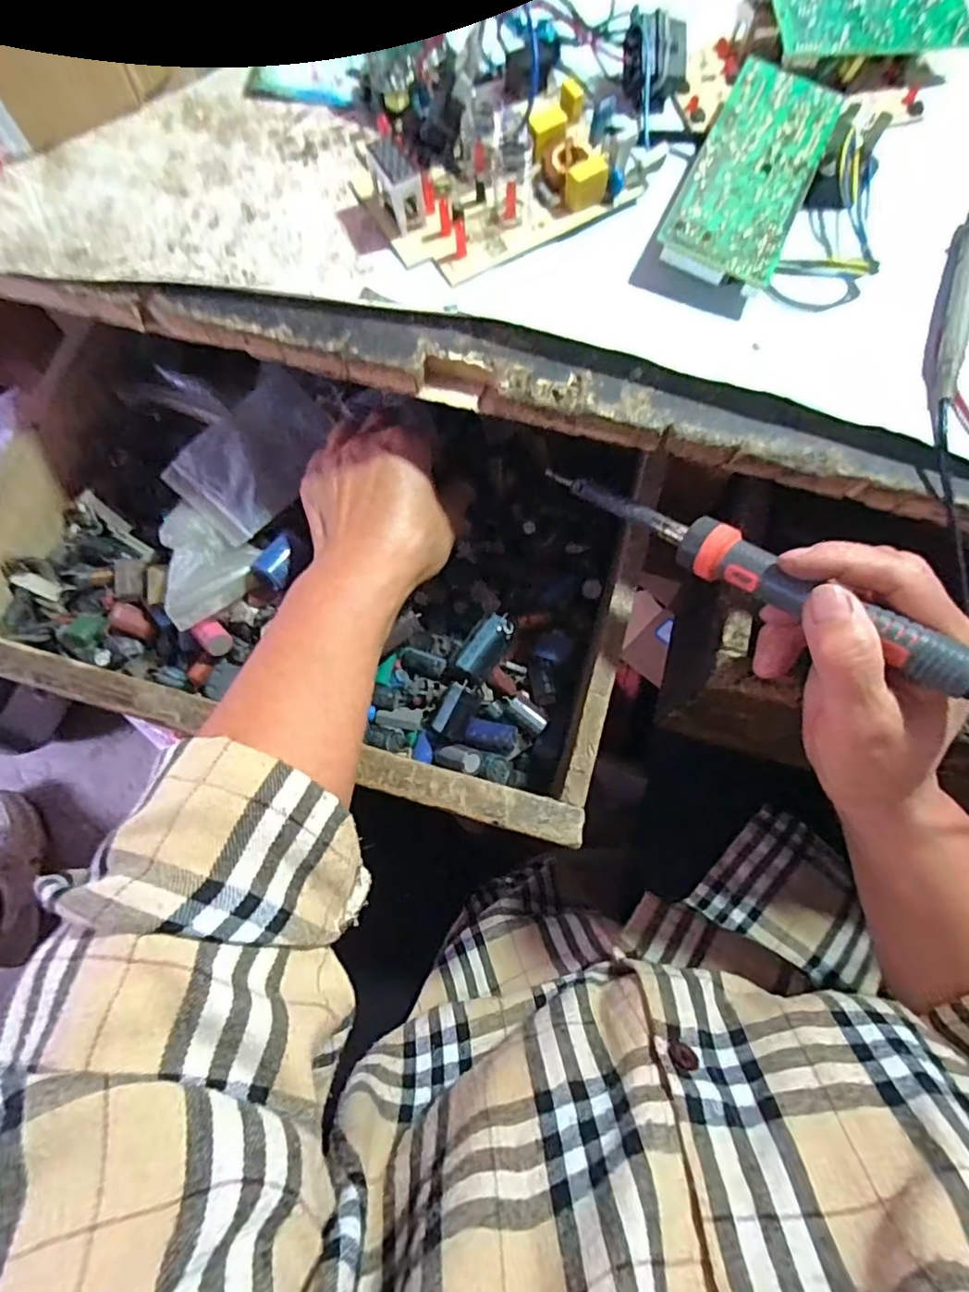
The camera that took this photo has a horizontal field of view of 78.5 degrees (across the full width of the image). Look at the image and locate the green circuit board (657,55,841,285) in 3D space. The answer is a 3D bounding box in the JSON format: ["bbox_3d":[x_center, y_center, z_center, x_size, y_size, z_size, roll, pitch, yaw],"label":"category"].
[{"bbox_3d":[0.129,-0.229,0.287,0.055,0.016,0.134,24,78,6],"label":"green circuit board"}]

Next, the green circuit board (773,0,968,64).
[{"bbox_3d":[0.202,-0.334,0.316,0.106,0.024,0.049,-8,77,-1],"label":"green circuit board"}]

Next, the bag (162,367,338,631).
[{"bbox_3d":[-0.141,-0.121,0.373,0.069,0.008,0.104,36,77,1],"label":"bag"}]

